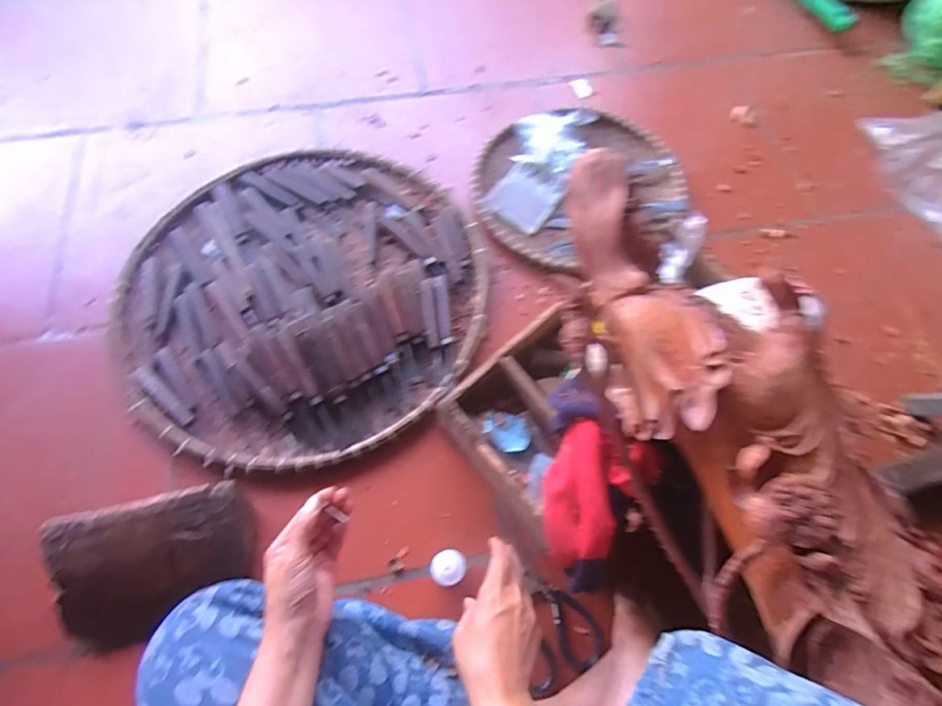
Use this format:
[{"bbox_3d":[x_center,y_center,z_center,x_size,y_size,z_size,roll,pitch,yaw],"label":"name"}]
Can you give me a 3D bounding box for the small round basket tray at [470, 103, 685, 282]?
[{"bbox_3d":[0.179,-0.274,0.801,0.335,0.029,0.325,20,68,6],"label":"small round basket tray"}]

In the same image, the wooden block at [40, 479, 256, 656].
[{"bbox_3d":[-0.343,0.237,0.535,0.194,0.021,0.155,-11,99,-14],"label":"wooden block"}]

